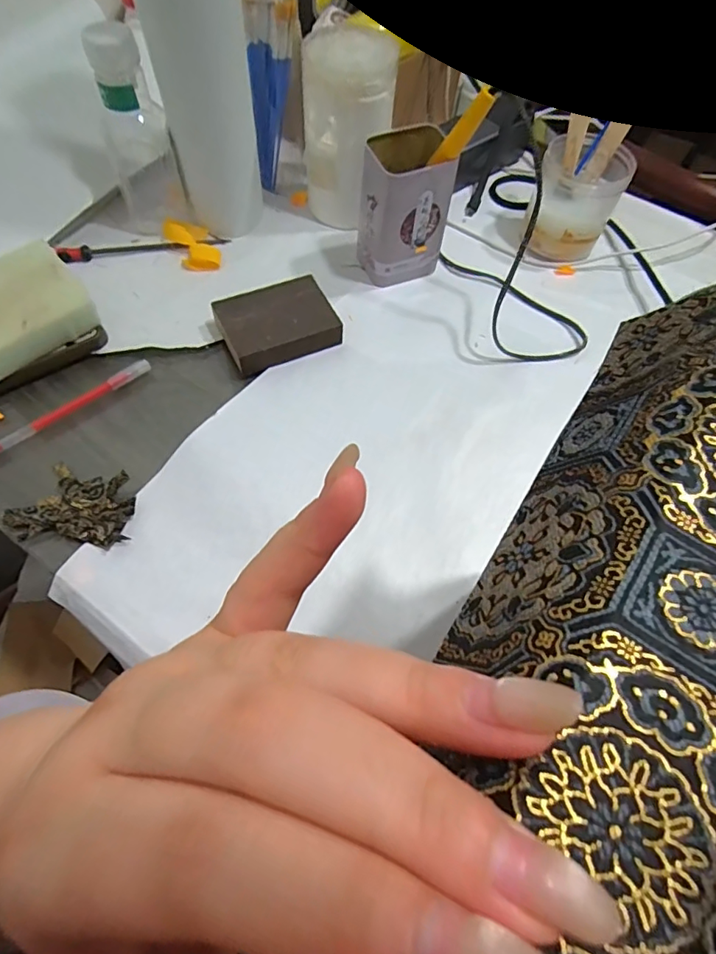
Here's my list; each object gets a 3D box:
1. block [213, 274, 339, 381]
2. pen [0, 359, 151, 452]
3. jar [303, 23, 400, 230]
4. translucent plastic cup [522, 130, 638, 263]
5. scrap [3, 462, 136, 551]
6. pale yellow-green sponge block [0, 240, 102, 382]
[{"bbox_3d":[-0.072,-0.137,0.460,0.098,0.023,0.076,-22,64,-15],"label":"block"},{"bbox_3d":[-0.237,-0.059,0.419,0.142,0.011,0.009,-36,69,-21],"label":"pen"},{"bbox_3d":[-0.010,-0.330,0.496,0.070,0.152,0.065,1,60,-3],"label":"jar"},{"bbox_3d":[0.218,-0.281,0.515,0.079,0.088,0.075,1,60,-3],"label":"translucent plastic cup"},{"bbox_3d":[-0.213,0.020,0.379,0.091,0.014,0.057,6,60,0],"label":"scrap"},{"bbox_3d":[-0.292,-0.139,0.430,0.117,0.050,0.094,-35,68,-20],"label":"pale yellow-green sponge block"}]

